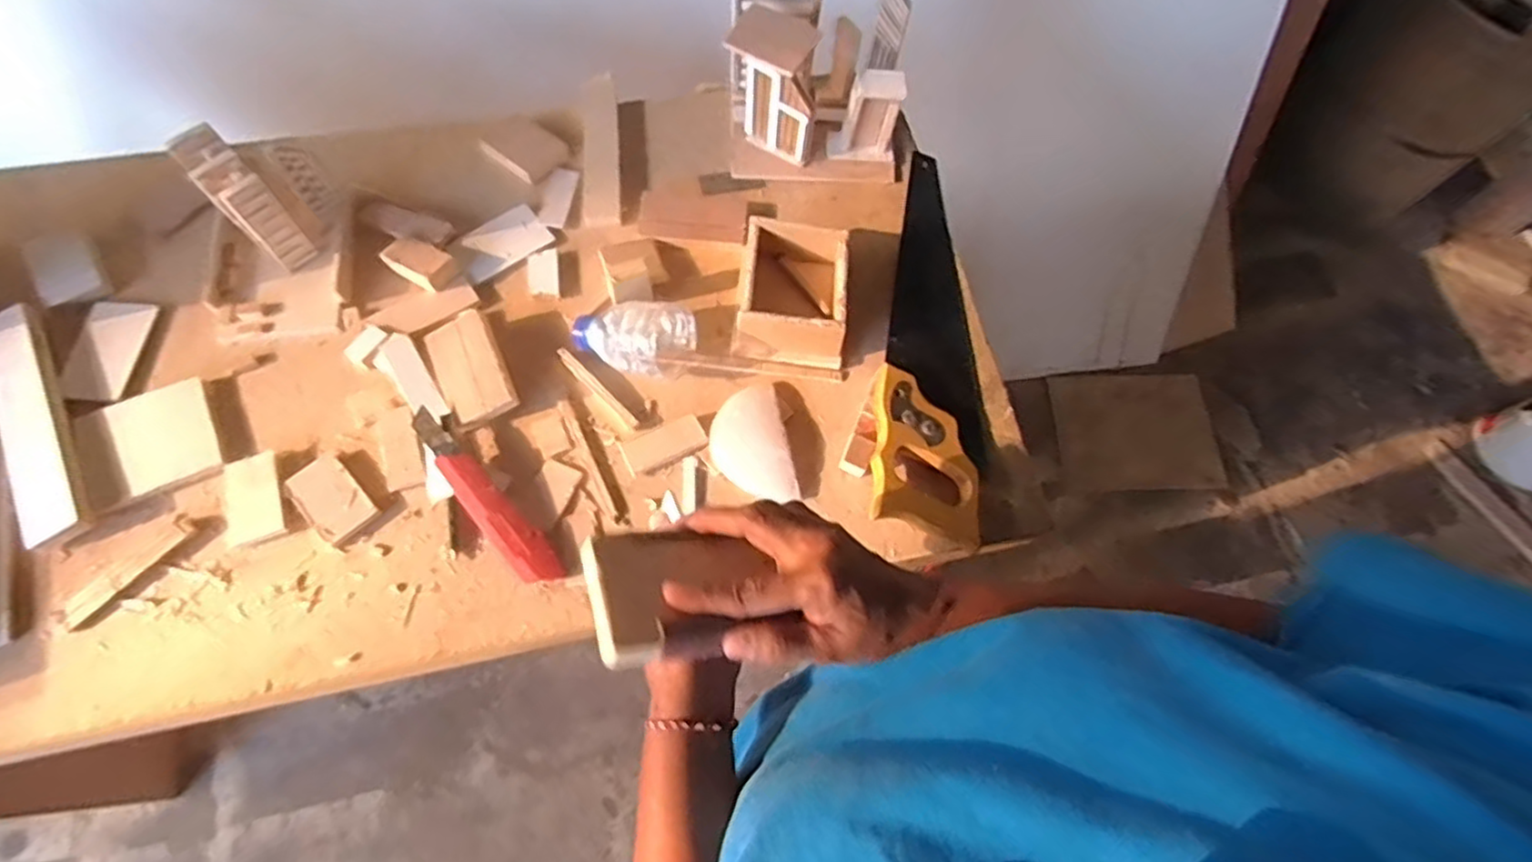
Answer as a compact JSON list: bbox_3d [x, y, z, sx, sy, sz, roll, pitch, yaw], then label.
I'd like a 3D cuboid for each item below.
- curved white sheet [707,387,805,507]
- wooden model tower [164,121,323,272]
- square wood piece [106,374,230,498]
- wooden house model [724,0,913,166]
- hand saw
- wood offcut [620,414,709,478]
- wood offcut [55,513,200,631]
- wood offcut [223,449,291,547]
[{"bbox_3d":[-0.014,0.011,0.599,0.065,0.016,0.105,-11,69,-7],"label":"curved white sheet"},{"bbox_3d":[-0.445,-0.196,0.599,0.089,0.091,0.042,42,72,13],"label":"wooden model tower"},{"bbox_3d":[-0.488,0.004,0.571,0.065,0.016,0.087,-26,72,-13],"label":"square wood piece"},{"bbox_3d":[0.051,-0.363,0.671,0.166,0.185,0.122,-1,68,-4],"label":"wooden house model"},{"bbox_3d":[0.159,-0.099,0.649,0.098,0.033,0.406,8,68,0],"label":"hand saw"},{"bbox_3d":[-0.088,0.011,0.605,0.070,0.008,0.032,-24,71,-12],"label":"wood offcut"},{"bbox_3d":[-0.482,0.104,0.529,0.022,0.006,0.101,38,71,12],"label":"wood offcut"},{"bbox_3d":[-0.406,0.054,0.552,0.042,0.007,0.068,-19,70,-11],"label":"wood offcut"}]

